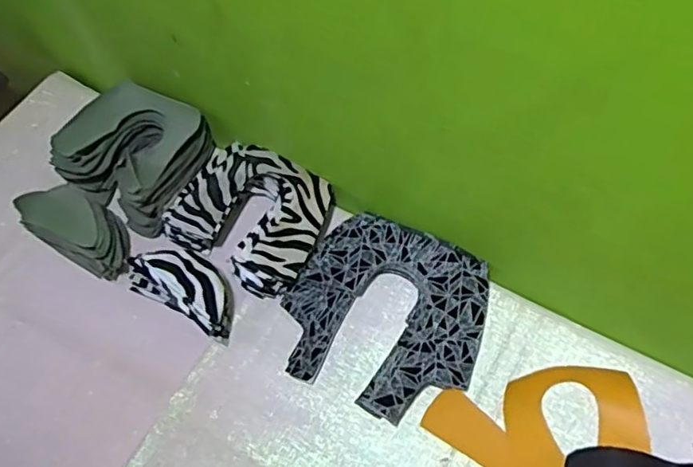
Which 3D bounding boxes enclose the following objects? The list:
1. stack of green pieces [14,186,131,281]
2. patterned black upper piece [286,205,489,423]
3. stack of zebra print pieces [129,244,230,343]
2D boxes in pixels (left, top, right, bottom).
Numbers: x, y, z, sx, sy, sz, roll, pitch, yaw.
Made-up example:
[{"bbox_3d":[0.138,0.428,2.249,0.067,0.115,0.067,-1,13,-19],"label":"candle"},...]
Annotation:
[{"bbox_3d":[-0.290,-0.007,0.678,0.127,0.072,0.063,27,65,18],"label":"stack of green pieces"},{"bbox_3d":[0.039,0.081,0.622,0.191,0.040,0.180,24,64,16],"label":"patterned black upper piece"},{"bbox_3d":[-0.168,0.053,0.645,0.133,0.055,0.061,28,66,18],"label":"stack of zebra print pieces"}]

